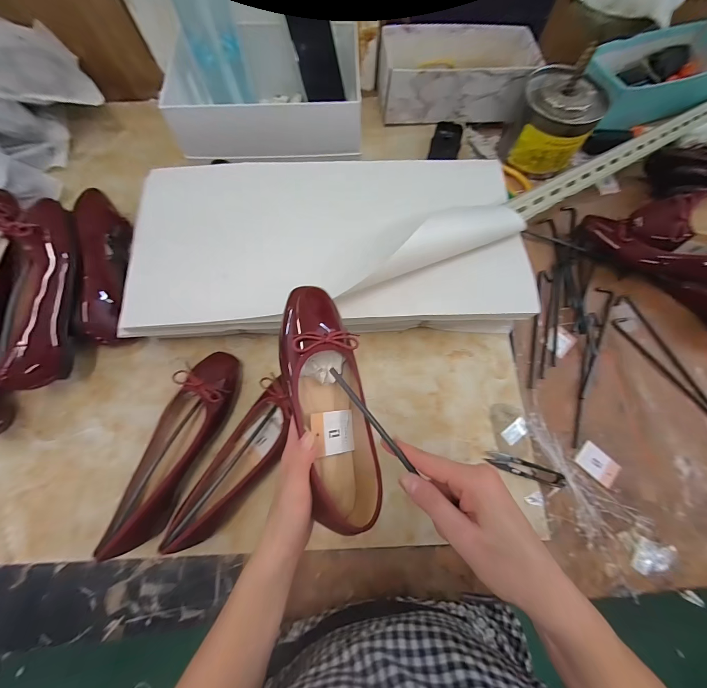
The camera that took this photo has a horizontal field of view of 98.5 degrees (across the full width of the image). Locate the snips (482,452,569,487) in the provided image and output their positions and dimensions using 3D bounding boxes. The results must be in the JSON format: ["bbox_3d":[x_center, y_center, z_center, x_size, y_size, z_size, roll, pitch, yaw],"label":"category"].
[{"bbox_3d":[0.229,0.166,0.404,0.104,0.013,0.021,18,71,4],"label":"snips"}]

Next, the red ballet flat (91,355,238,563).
[{"bbox_3d":[-0.222,0.123,0.386,0.068,0.059,0.247,22,72,6],"label":"red ballet flat"}]

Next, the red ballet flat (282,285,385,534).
[{"bbox_3d":[-0.023,0.059,0.303,0.075,0.060,0.234,-13,89,-6],"label":"red ballet flat"}]

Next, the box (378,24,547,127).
[{"bbox_3d":[0.188,-0.504,0.588,0.277,0.110,0.142,-1,71,-3],"label":"box"}]

